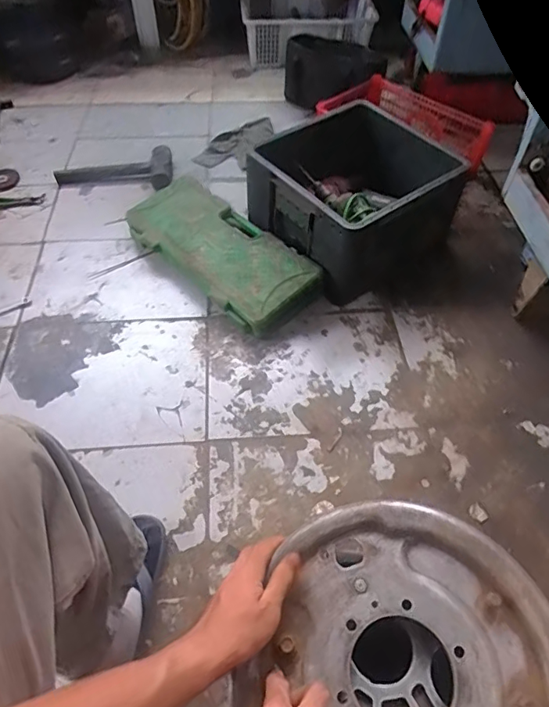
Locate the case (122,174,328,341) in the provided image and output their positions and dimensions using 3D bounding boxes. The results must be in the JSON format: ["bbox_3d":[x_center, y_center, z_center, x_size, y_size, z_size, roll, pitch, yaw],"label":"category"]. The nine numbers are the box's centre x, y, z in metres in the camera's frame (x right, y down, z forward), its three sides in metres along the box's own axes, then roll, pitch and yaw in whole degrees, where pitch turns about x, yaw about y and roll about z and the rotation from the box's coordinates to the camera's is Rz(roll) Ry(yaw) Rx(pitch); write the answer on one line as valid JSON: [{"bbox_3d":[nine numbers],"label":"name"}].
[{"bbox_3d":[-0.132,-0.243,1.139,0.209,0.107,0.492,-38,62,-26],"label":"case"}]

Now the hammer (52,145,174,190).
[{"bbox_3d":[-0.436,-0.500,1.338,0.316,0.042,0.118,-11,54,-8],"label":"hammer"}]

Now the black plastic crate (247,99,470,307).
[{"bbox_3d":[0.179,-0.351,1.128,0.368,0.238,0.356,-29,58,-21],"label":"black plastic crate"}]

